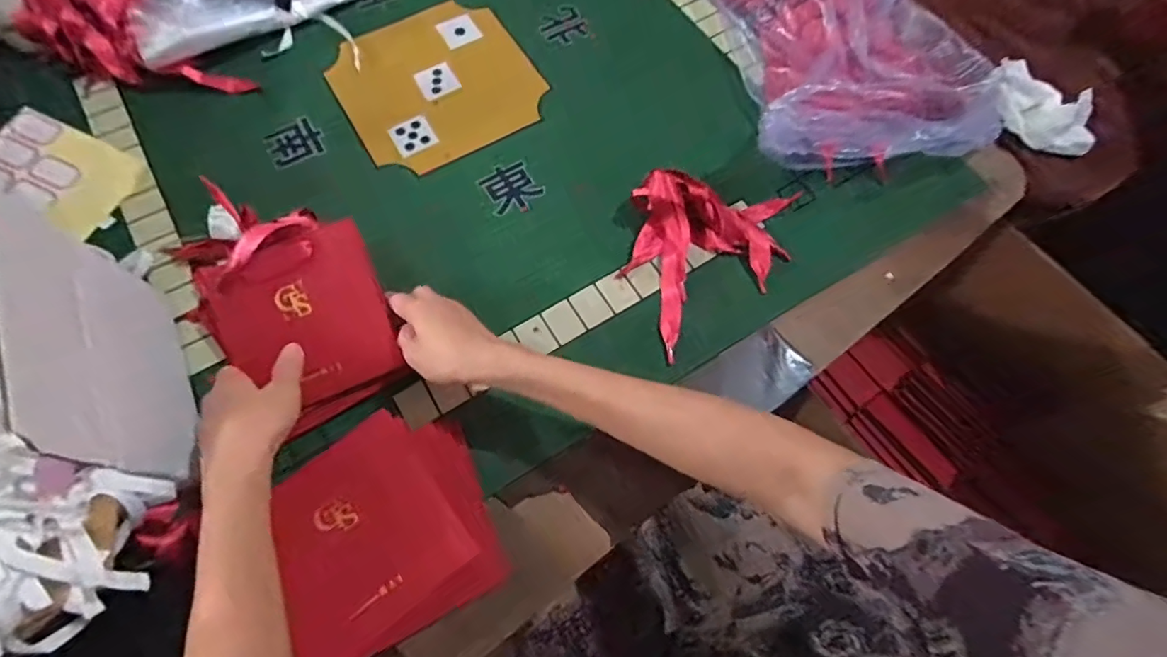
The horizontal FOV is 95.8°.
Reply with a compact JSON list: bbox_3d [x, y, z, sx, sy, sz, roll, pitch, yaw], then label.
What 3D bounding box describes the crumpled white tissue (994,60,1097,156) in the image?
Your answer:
[{"bbox_3d":[0.497,-0.234,0.571,0.129,0.037,0.064,42,72,0],"label":"crumpled white tissue"}]

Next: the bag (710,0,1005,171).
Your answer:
[{"bbox_3d":[0.282,-0.341,0.587,0.265,0.087,0.368,-6,68,-4],"label":"bag"}]

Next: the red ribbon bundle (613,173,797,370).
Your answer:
[{"bbox_3d":[0.122,-0.065,0.509,0.163,0.048,0.191,9,68,2],"label":"red ribbon bundle"}]

